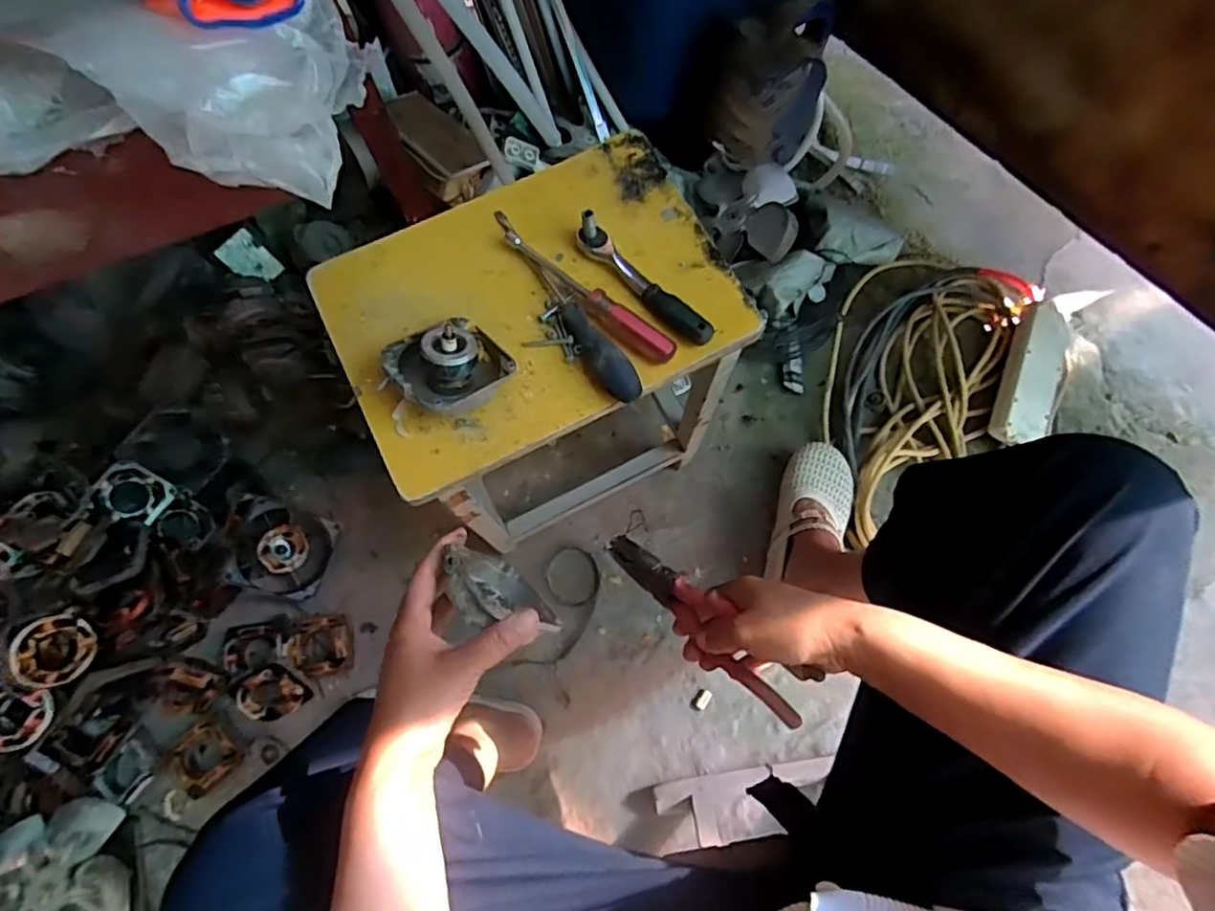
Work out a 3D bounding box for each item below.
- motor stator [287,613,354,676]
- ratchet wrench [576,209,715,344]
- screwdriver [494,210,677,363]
[{"bbox_3d":[-0.386,0.256,0.864,0.085,0.029,0.077,-7,71,-1],"label":"motor stator"},{"bbox_3d":[0.032,-0.148,0.531,0.022,0.034,0.148,-42,75,-12],"label":"ratchet wrench"},{"bbox_3d":[-0.027,-0.146,0.539,0.206,0.020,0.027,39,76,14],"label":"screwdriver"}]

